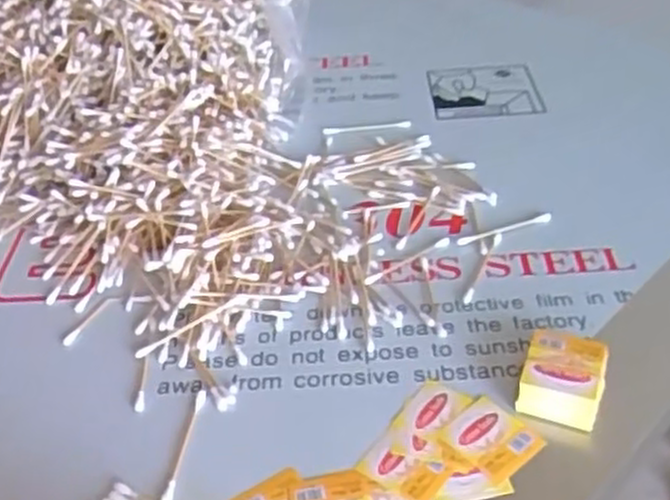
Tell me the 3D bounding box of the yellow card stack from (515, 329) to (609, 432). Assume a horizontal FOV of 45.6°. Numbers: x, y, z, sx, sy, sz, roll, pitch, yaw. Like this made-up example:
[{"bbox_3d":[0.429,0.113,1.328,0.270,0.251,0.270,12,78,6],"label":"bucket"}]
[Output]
[{"bbox_3d":[0.124,0.071,0.437,0.041,0.024,0.047,12,43,18],"label":"yellow card stack"}]

